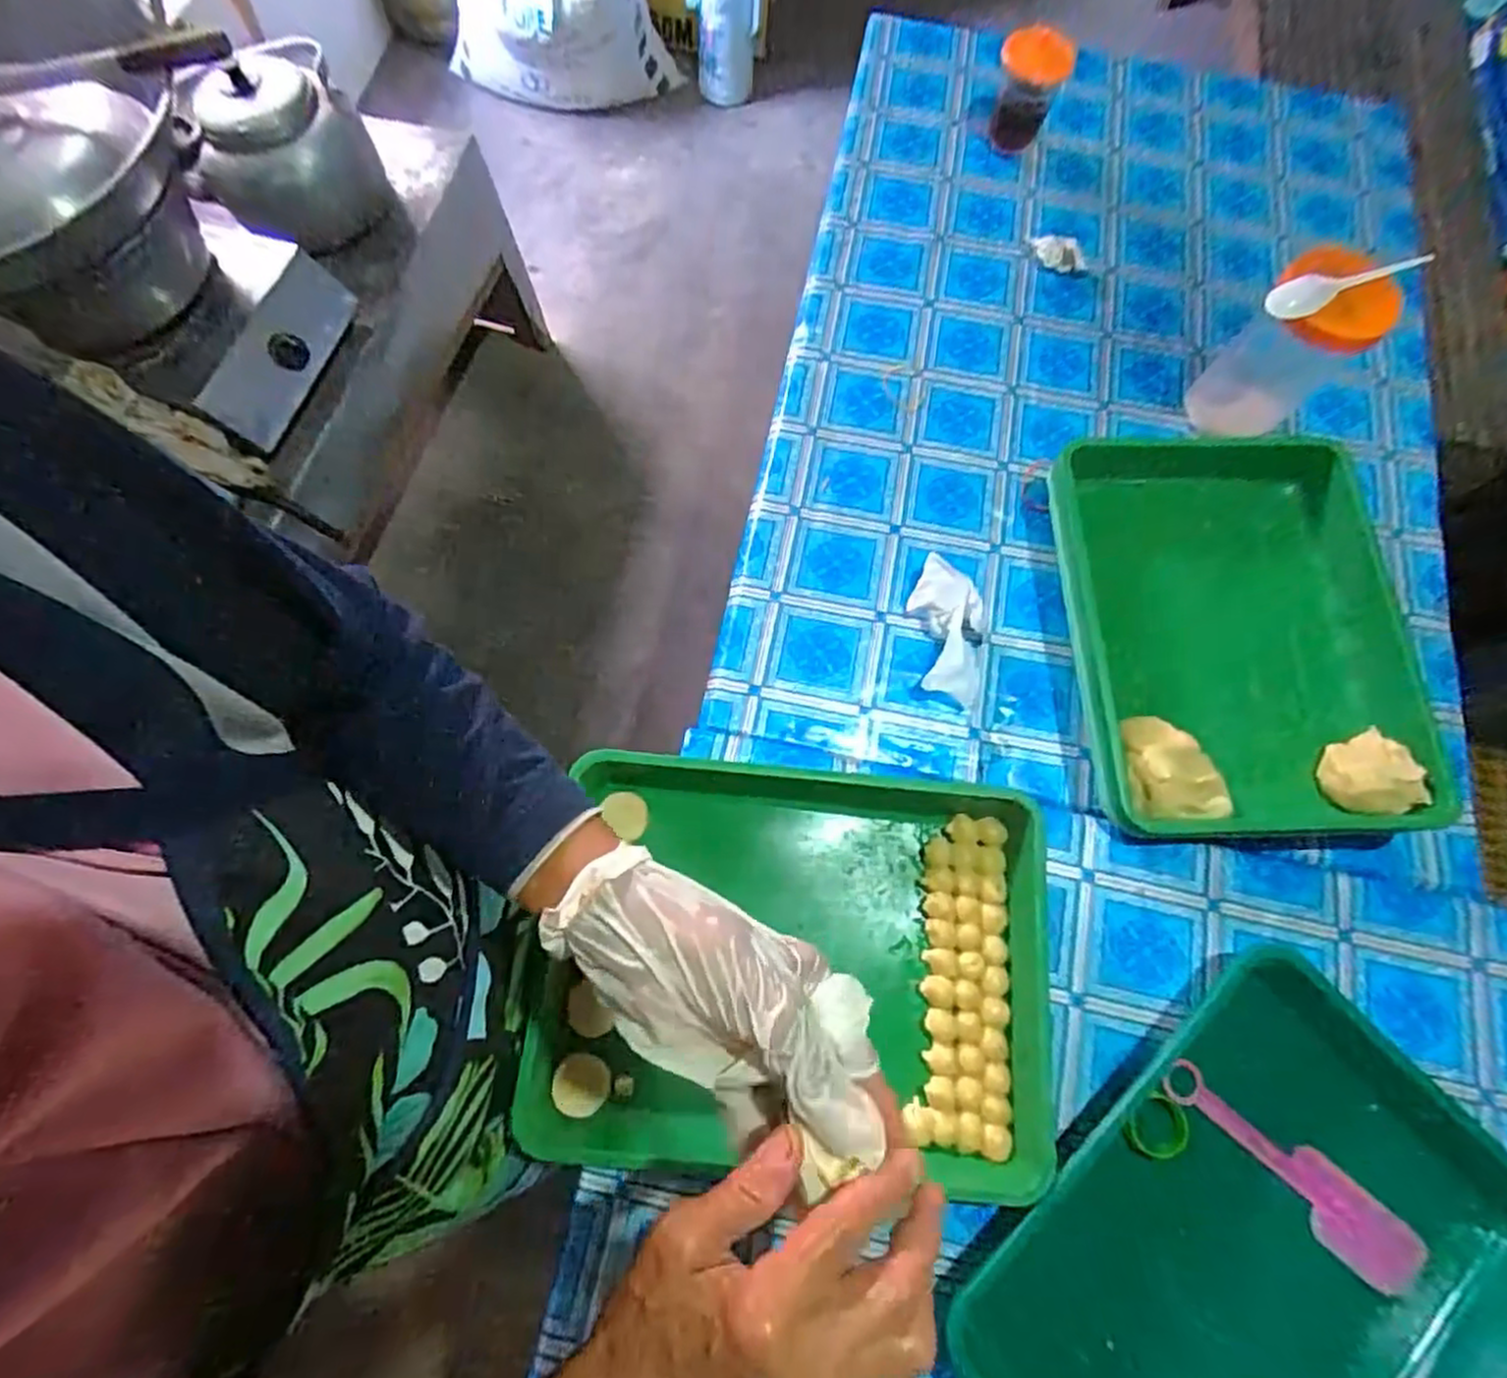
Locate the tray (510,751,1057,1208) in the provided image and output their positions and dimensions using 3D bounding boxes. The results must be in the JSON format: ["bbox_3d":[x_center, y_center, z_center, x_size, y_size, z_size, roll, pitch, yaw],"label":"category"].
[{"bbox_3d":[0.032,0.200,0.535,0.375,0.051,0.278,4,70,-1],"label":"tray"}]

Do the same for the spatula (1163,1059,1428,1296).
[{"bbox_3d":[0.384,0.347,0.521,0.196,0.014,0.050,37,73,10],"label":"spatula"}]

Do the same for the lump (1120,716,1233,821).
[{"bbox_3d":[0.347,0.065,0.601,0.086,0.033,0.089,0,70,-3],"label":"lump"}]

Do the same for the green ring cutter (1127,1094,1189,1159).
[{"bbox_3d":[0.288,0.311,0.515,0.042,0.016,0.041,8,70,0],"label":"green ring cutter"}]

